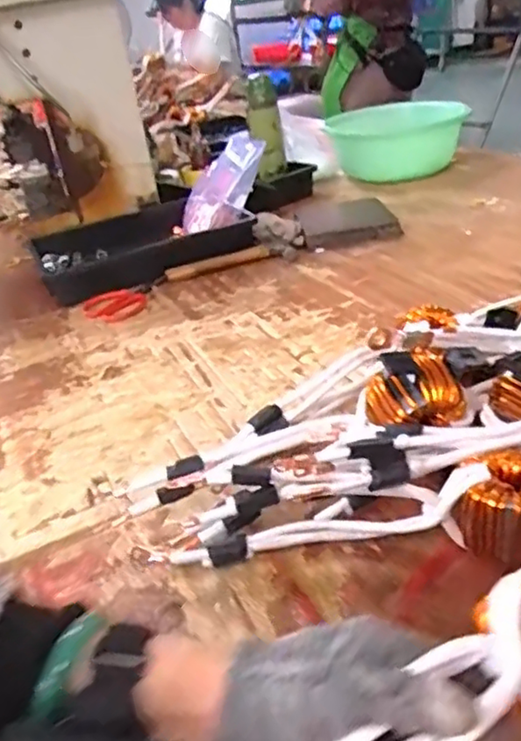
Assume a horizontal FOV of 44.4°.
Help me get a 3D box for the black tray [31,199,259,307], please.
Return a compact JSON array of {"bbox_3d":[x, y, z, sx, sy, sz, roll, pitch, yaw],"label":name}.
[{"bbox_3d":[-0.223,-0.233,1.151,0.349,0.060,0.281,-20,33,-20],"label":"black tray"}]

